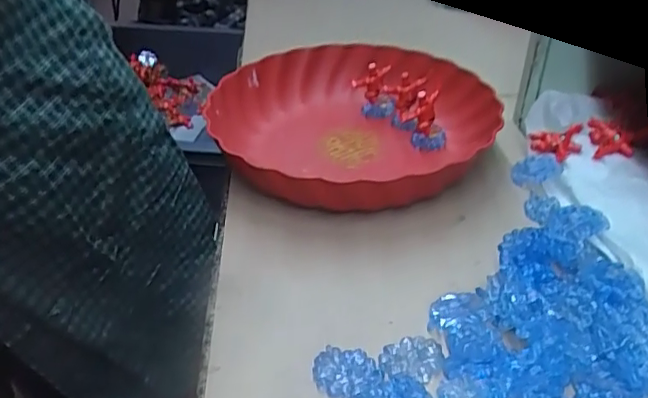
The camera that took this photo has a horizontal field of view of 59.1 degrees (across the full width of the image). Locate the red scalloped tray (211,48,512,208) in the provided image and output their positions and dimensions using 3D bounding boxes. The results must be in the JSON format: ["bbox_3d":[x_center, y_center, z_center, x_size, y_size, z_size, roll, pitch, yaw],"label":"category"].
[{"bbox_3d":[0.029,-0.063,0.498,0.228,0.060,0.222,-10,38,-11],"label":"red scalloped tray"}]

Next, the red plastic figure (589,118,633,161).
[{"bbox_3d":[0.236,-0.050,0.472,0.030,0.023,0.031,0,37,2],"label":"red plastic figure"}]

